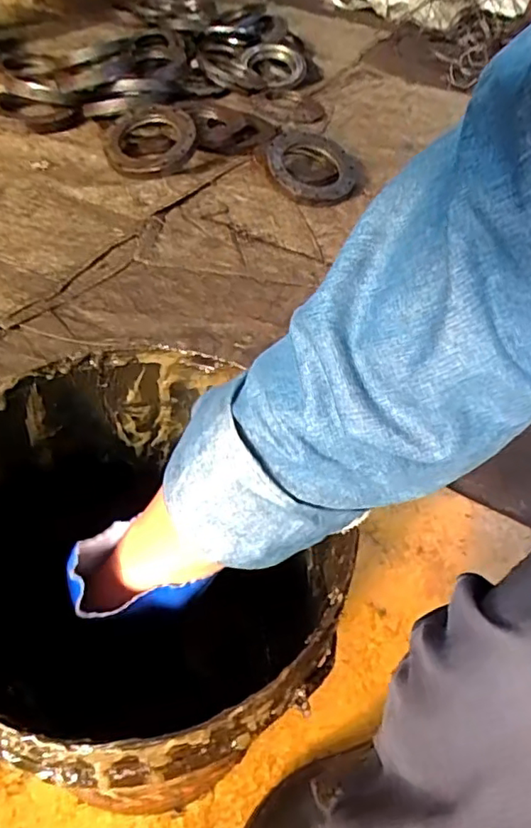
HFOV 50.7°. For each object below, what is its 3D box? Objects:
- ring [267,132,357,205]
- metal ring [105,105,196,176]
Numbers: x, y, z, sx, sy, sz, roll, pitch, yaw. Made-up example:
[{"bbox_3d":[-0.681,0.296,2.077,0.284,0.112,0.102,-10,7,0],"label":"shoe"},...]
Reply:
[{"bbox_3d":[0.110,-0.539,1.236,0.181,0.036,0.178,4,77,-17],"label":"ring"},{"bbox_3d":[-0.241,-0.572,1.168,0.187,0.031,0.151,-16,73,1],"label":"metal ring"}]

